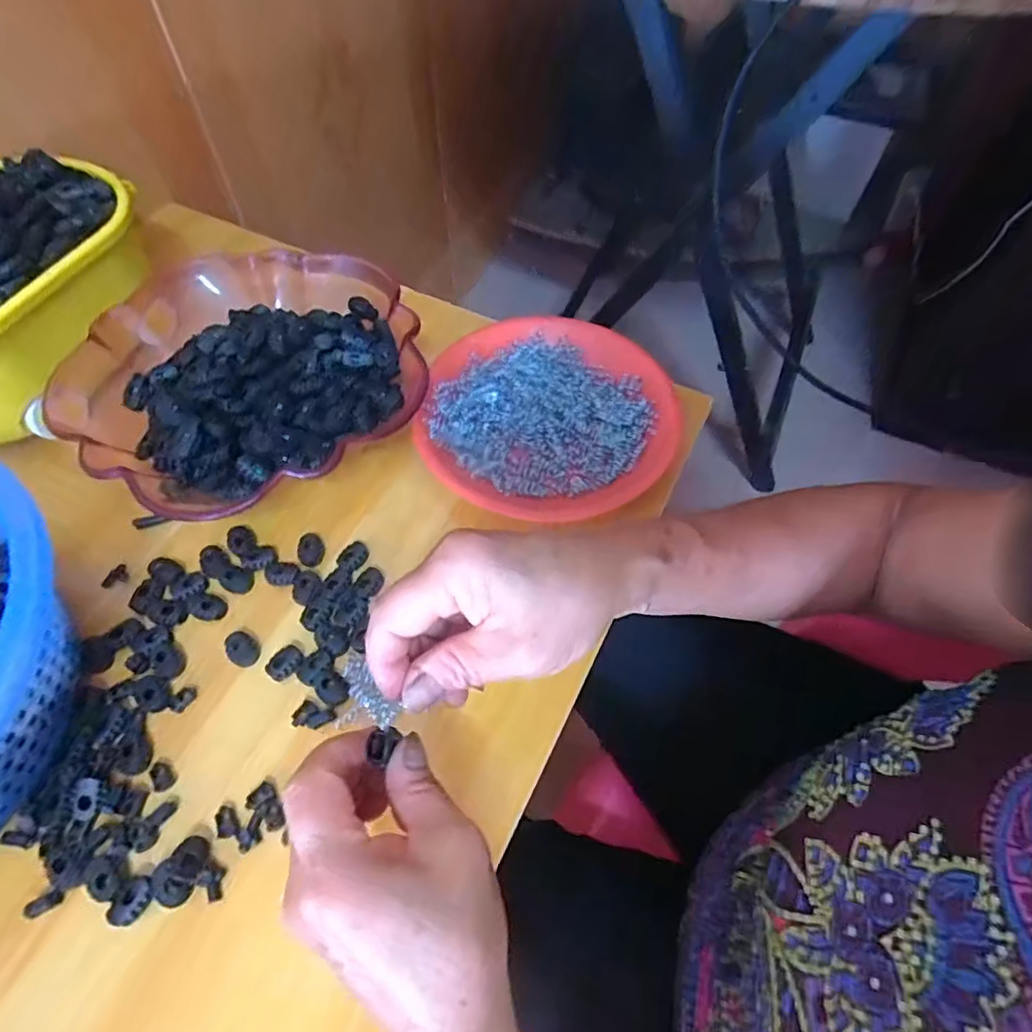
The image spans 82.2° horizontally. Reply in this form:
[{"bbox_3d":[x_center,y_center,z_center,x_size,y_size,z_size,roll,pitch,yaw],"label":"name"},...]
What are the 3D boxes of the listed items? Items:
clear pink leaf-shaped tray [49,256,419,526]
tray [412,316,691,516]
[{"bbox_3d":[-0.205,-0.112,0.452,0.260,0.051,0.261,-25,62,-15],"label":"clear pink leaf-shaped tray"},{"bbox_3d":[0.024,-0.077,0.450,0.186,0.024,0.183,5,59,2],"label":"tray"}]

